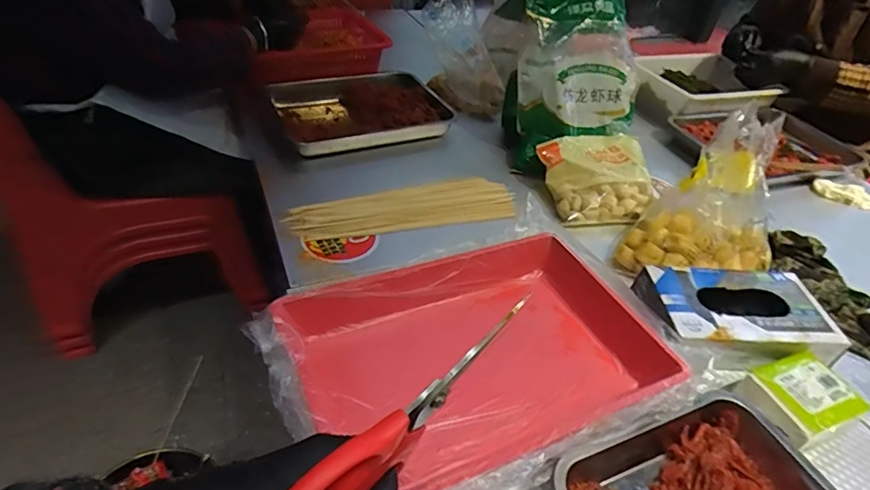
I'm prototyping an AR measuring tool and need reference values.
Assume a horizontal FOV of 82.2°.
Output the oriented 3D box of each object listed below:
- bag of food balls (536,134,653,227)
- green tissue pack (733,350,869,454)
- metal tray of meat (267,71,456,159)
[{"bbox_3d":[0.291,-0.118,0.876,0.188,0.062,0.177,-3,41,-11],"label":"bag of food balls"},{"bbox_3d":[0.423,0.178,0.576,0.113,0.050,0.093,-13,44,-22],"label":"green tissue pack"},{"bbox_3d":[-0.151,-0.274,1.012,0.322,0.048,0.238,-18,46,-26],"label":"metal tray of meat"}]

